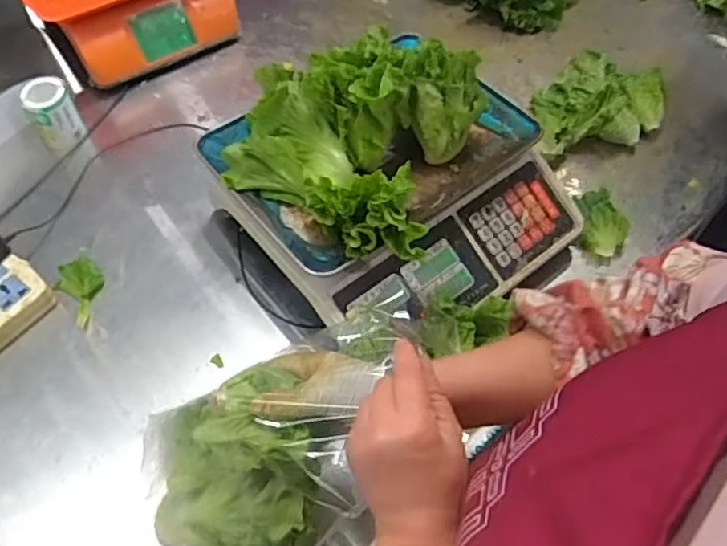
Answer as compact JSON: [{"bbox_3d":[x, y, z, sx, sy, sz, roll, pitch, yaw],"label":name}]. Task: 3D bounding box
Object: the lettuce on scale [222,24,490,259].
[{"bbox_3d":[-0.014,-0.148,0.623,0.219,0.108,0.231,0,57,-1],"label":"lettuce on scale"}]

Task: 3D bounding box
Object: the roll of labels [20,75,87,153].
[{"bbox_3d":[-0.408,-0.211,0.815,0.062,0.070,0.062,-33,63,-20],"label":"roll of labels"}]

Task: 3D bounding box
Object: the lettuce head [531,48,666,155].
[{"bbox_3d":[0.313,-0.227,0.831,0.214,0.076,0.127,-13,58,-9],"label":"lettuce head"}]

